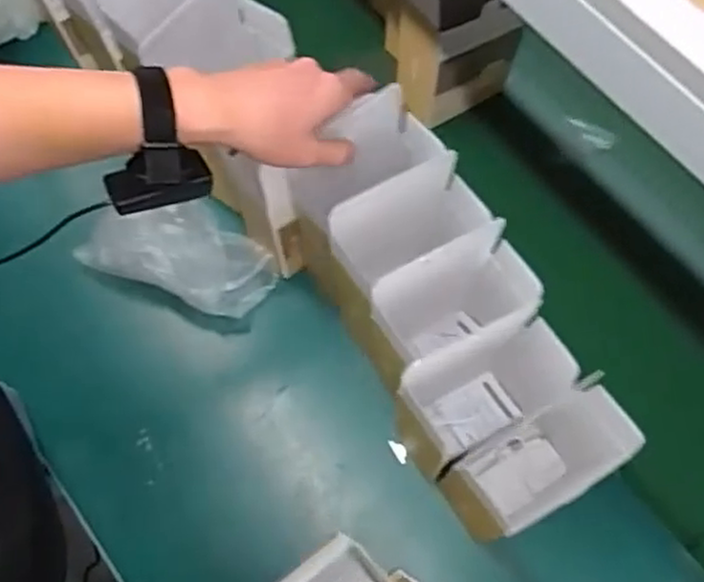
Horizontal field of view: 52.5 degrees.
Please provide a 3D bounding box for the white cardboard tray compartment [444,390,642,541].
[{"bbox_3d":[0.151,0.154,0.626,0.133,0.207,0.069,-33,72,-12],"label":"white cardboard tray compartment"}]

